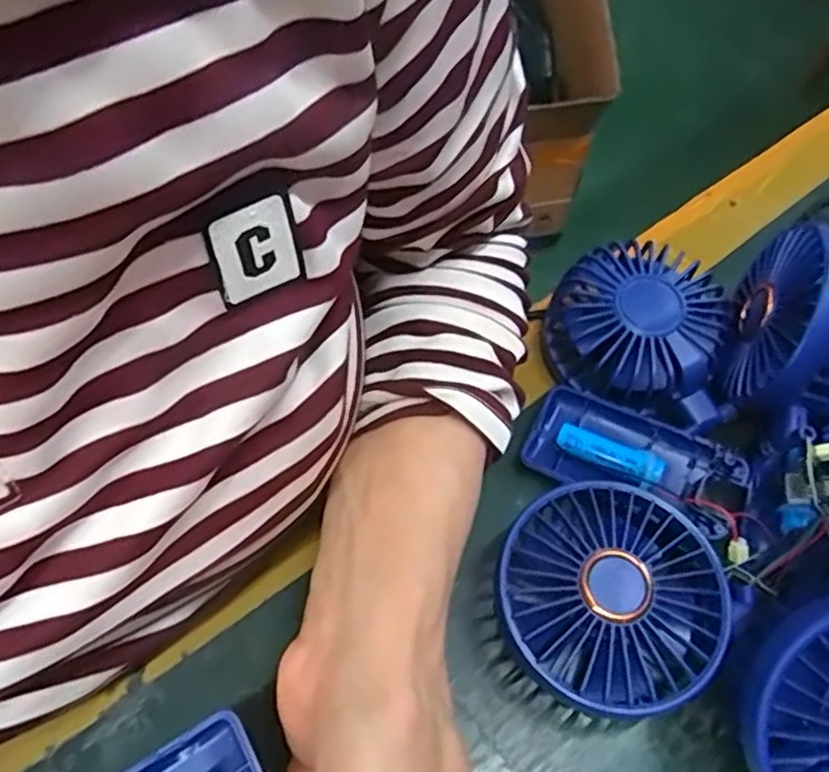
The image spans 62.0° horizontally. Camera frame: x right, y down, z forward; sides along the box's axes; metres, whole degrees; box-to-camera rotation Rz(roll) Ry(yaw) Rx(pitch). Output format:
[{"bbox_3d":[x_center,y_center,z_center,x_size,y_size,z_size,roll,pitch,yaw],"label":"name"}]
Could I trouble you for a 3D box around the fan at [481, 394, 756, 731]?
[{"bbox_3d":[0.086,0.064,0.285,0.094,0.040,0.140,17,62,8],"label":"fan"}]

